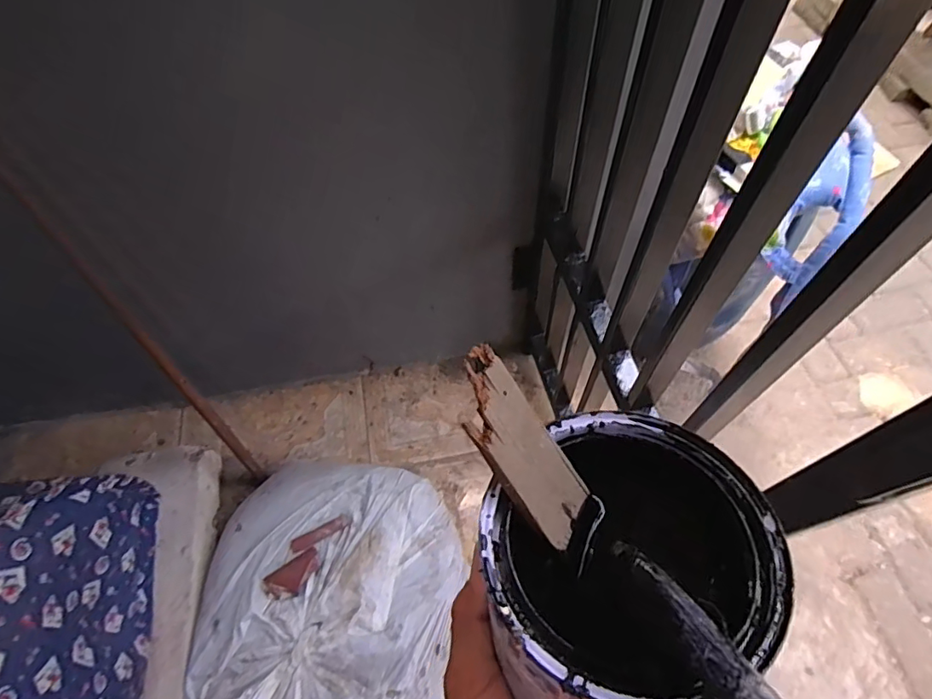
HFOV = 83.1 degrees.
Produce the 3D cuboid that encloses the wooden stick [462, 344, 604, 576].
[{"bbox_3d":[0.025,0.042,0.200,0.030,0.011,0.092,-37,106,-16],"label":"wooden stick"}]

